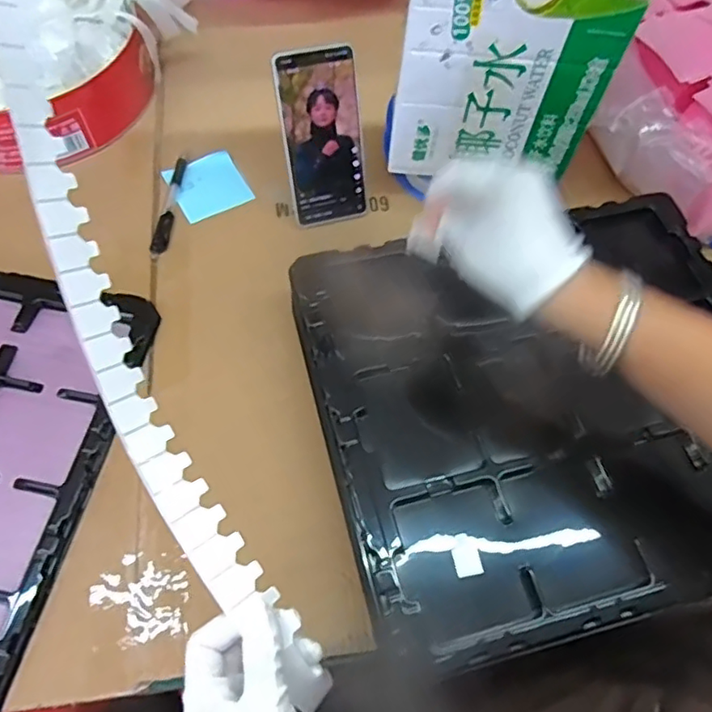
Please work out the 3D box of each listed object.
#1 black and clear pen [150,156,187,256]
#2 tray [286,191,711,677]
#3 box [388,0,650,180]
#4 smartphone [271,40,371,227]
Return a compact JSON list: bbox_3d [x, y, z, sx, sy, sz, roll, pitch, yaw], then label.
[{"bbox_3d":[-0.196,-0.159,0.630,0.013,0.010,0.129,6,63,-1],"label":"black and clear pen"},{"bbox_3d":[0.158,0.039,0.498,0.366,0.062,0.329,-12,65,-10],"label":"tray"},{"bbox_3d":[0.137,-0.297,0.561,0.183,0.192,0.153,6,63,-1],"label":"box"},{"bbox_3d":[-0.030,-0.213,0.591,0.086,0.171,0.015,-18,40,-8],"label":"smartphone"}]

